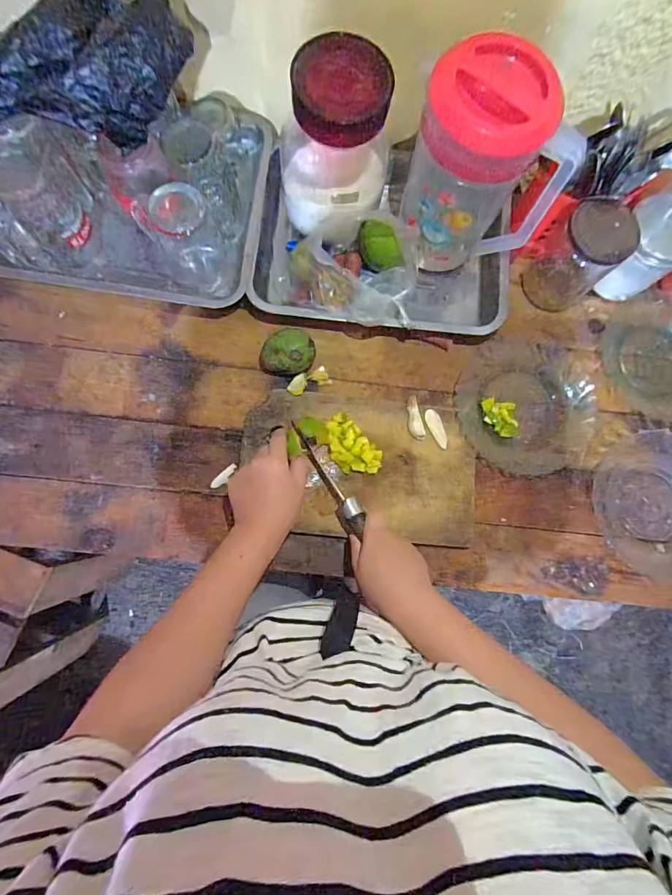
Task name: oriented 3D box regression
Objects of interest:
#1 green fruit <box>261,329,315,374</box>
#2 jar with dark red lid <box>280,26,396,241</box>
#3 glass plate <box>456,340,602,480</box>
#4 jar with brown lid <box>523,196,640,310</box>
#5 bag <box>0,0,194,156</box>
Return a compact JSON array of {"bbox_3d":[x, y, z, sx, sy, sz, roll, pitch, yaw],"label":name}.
[{"bbox_3d":[-0.062,-0.120,0.564,0.068,0.052,0.053,4,83,-2],"label":"green fruit"},{"bbox_3d":[-0.005,-0.334,0.493,0.113,0.161,0.114,1,81,-4],"label":"jar with dark red lid"},{"bbox_3d":[0.254,-0.058,0.581,0.180,0.019,0.178,0,83,-2],"label":"glass plate"},{"bbox_3d":[0.306,-0.241,0.555,0.080,0.115,0.081,0,83,-2],"label":"jar with brown lid"},{"bbox_3d":[-0.278,-0.390,0.447,0.241,0.059,0.121,4,81,-4],"label":"bag"}]

